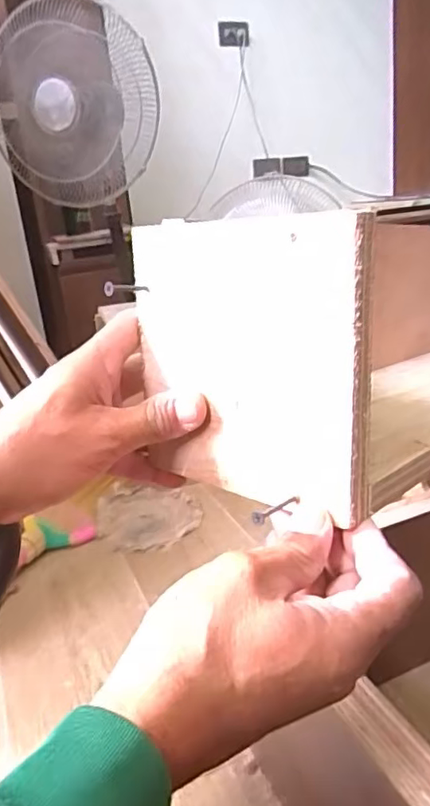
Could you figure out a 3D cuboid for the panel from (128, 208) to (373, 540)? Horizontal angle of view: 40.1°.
[{"bbox_3d":[0.013,-0.021,0.318,0.147,0.146,0.011,11,19,40],"label":"panel"}]

